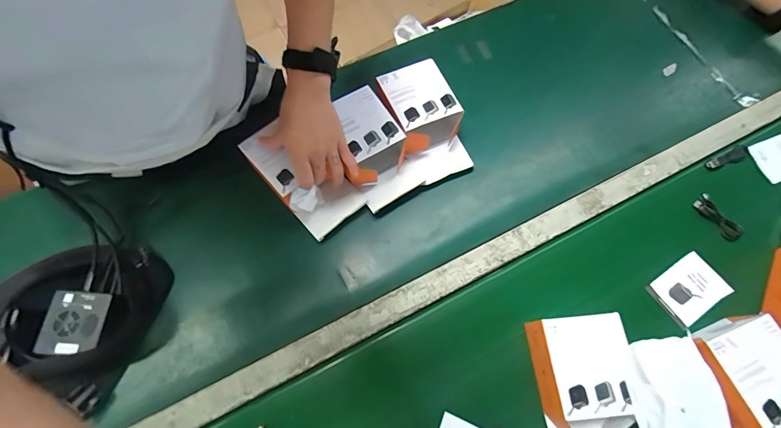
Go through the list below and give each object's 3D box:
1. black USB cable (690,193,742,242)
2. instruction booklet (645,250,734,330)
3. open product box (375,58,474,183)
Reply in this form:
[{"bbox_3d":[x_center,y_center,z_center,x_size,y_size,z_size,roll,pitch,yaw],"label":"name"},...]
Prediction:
[{"bbox_3d":[0.502,0.006,0.555,0.027,0.008,0.077,-27,72,-11],"label":"black USB cable"},{"bbox_3d":[0.428,0.109,0.522,0.098,0.013,0.069,-33,65,-6],"label":"instruction booklet"},{"bbox_3d":[0.052,-0.147,0.572,0.107,0.068,0.164,-21,65,-5],"label":"open product box"}]

